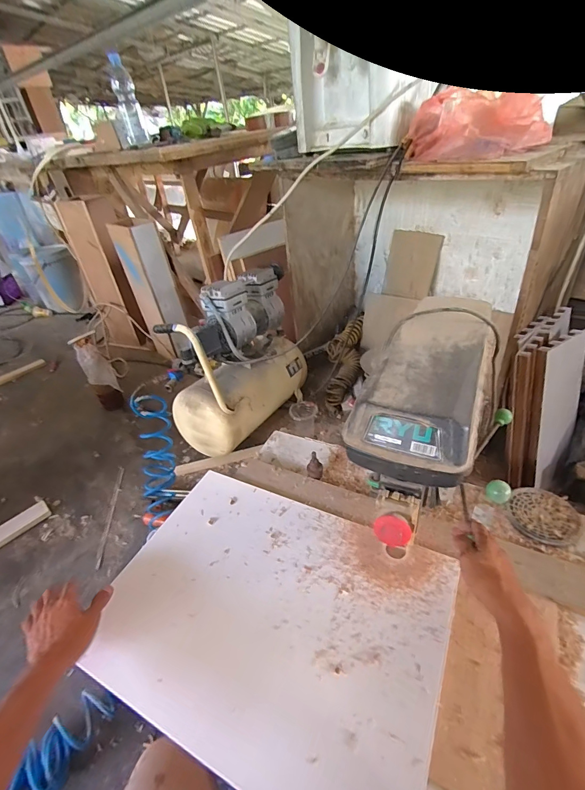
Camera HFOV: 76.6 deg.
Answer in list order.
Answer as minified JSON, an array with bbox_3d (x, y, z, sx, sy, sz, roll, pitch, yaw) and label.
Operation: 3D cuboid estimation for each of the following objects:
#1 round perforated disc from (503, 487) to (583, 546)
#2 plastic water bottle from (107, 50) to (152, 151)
[{"bbox_3d":[0.465,0.223,0.687,0.115,0.012,0.122,-5,36,3],"label":"round perforated disc"},{"bbox_3d":[-0.524,-0.908,1.159,0.091,0.219,0.092,-18,39,-15],"label":"plastic water bottle"}]

